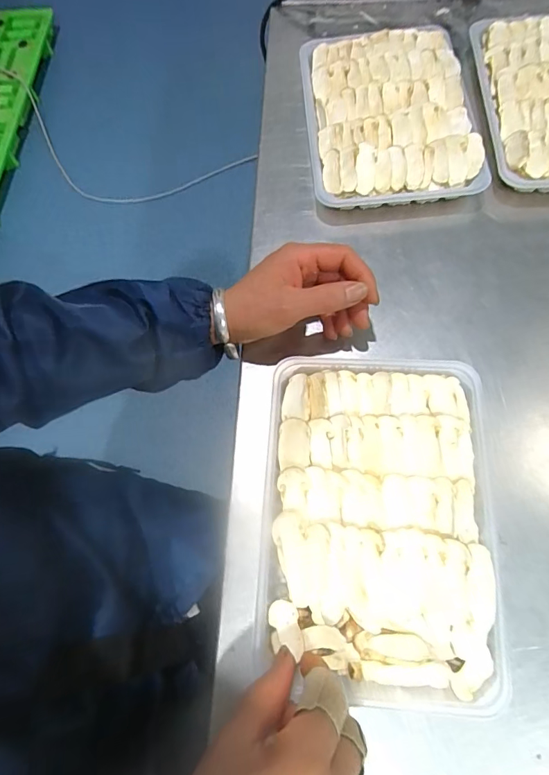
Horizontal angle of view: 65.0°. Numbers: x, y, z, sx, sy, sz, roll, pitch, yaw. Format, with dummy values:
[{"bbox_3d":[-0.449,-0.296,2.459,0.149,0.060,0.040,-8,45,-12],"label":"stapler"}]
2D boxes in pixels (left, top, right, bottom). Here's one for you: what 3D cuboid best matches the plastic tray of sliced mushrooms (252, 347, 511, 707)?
[{"bbox_3d":[0.075,0.086,0.305,0.160,0.027,0.231,3,70,3],"label":"plastic tray of sliced mushrooms"}]

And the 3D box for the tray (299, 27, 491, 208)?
[{"bbox_3d":[0.114,-0.282,0.442,0.161,0.034,0.232,-3,69,1],"label":"tray"}]

